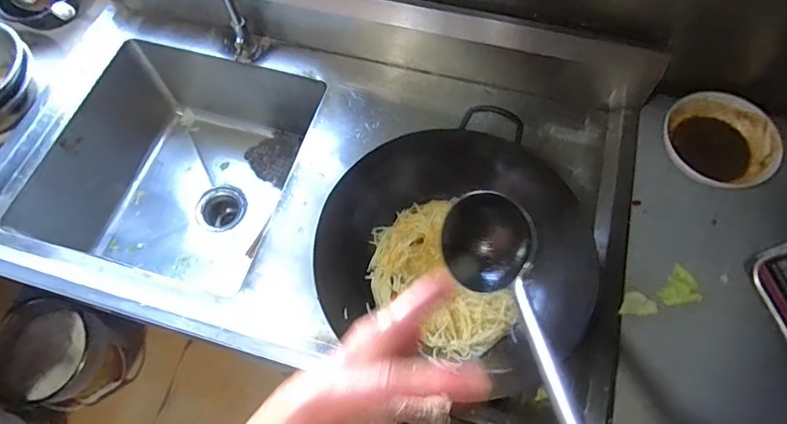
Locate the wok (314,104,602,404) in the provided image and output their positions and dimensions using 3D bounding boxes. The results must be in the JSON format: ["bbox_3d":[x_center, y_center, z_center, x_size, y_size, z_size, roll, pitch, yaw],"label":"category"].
[{"bbox_3d":[0.087,0.081,0.718,0.372,0.150,0.357,-1,65,2],"label":"wok"}]

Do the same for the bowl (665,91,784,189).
[{"bbox_3d":[0.562,-0.118,0.842,0.181,0.052,0.169,-1,65,2],"label":"bowl"}]

